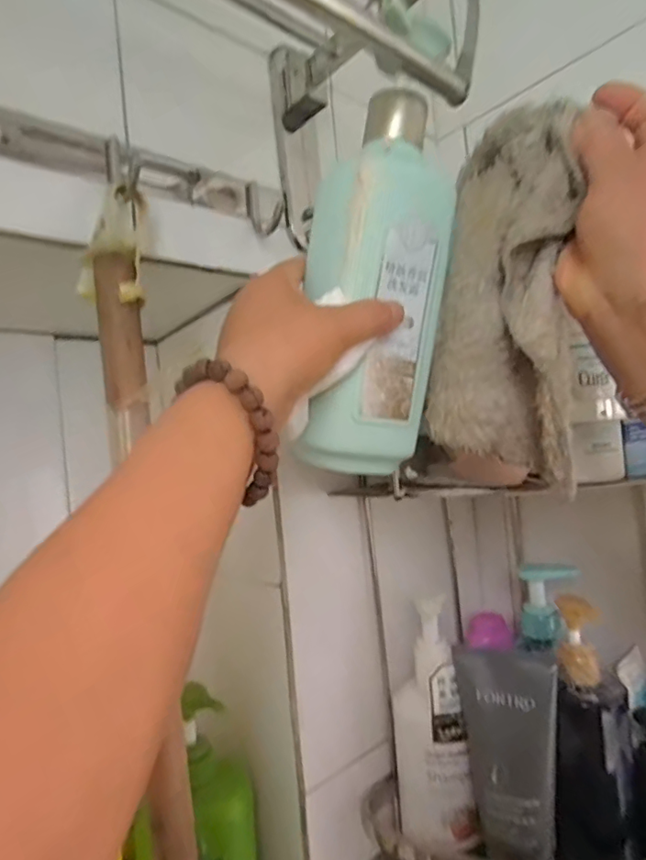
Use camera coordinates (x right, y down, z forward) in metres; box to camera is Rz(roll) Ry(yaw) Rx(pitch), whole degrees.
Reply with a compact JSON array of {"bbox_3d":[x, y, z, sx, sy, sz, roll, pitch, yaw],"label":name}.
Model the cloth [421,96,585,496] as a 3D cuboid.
[{"bbox_3d":[0.105,-0.077,0.301,0.084,0.198,0.039,6,8,44],"label":"cloth"}]

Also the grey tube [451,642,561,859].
[{"bbox_3d":[0.140,0.237,0.385,0.069,0.139,0.038,-6,-1,13],"label":"grey tube"}]

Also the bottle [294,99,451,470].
[{"bbox_3d":[0.026,-0.090,0.320,0.086,0.224,0.051,4,4,-24],"label":"bottle"}]

